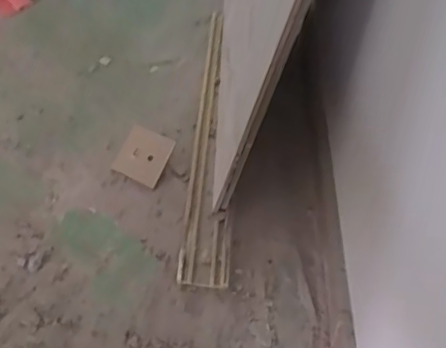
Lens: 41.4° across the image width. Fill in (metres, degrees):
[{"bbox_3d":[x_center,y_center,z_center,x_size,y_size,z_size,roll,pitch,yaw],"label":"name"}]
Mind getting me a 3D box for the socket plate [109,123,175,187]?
[{"bbox_3d":[-0.134,-0.030,0.992,0.092,0.014,0.086,23,89,25],"label":"socket plate"}]

